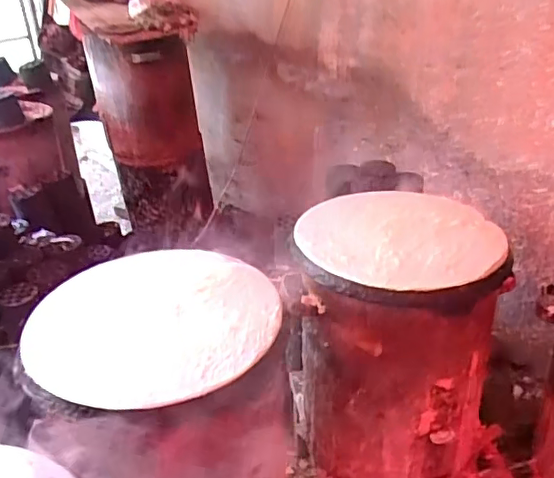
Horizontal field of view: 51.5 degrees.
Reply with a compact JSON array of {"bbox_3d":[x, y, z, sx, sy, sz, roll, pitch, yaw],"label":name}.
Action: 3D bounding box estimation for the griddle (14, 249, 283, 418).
[{"bbox_3d":[-0.184,0.119,0.865,0.363,0.025,0.341,-4,30,-6],"label":"griddle"}]

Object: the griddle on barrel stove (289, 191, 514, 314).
[{"bbox_3d":[0.230,0.005,1.061,0.378,0.053,0.344,-1,30,1],"label":"griddle on barrel stove"}]

